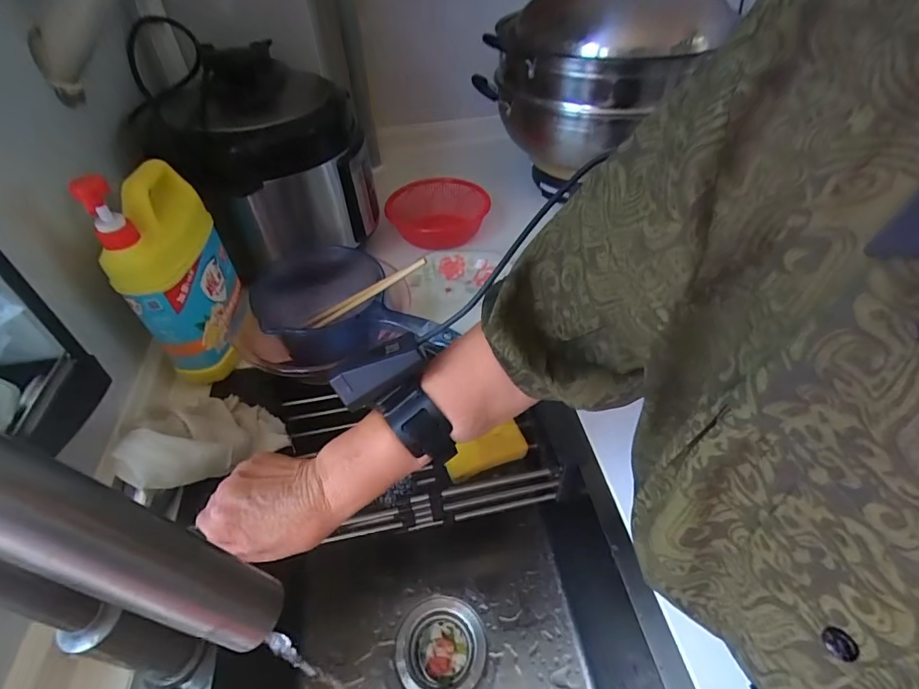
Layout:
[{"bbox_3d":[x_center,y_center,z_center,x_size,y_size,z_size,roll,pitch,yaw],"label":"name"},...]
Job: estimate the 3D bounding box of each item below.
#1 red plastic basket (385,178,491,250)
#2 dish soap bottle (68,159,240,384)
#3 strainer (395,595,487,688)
[{"bbox_3d":[-0.037,-0.221,0.785,0.160,0.068,0.123,-11,46,-8],"label":"red plastic basket"},{"bbox_3d":[-0.321,-0.087,0.528,0.070,0.245,0.132,-8,46,-5],"label":"dish soap bottle"},{"bbox_3d":[-0.022,0.369,0.556,0.103,0.031,0.106,-1,46,1],"label":"strainer"}]

